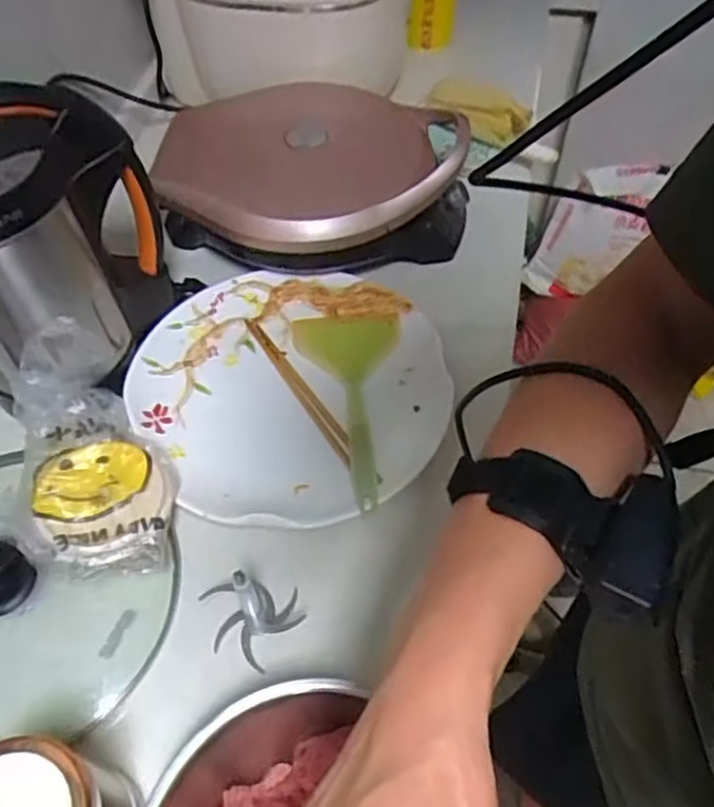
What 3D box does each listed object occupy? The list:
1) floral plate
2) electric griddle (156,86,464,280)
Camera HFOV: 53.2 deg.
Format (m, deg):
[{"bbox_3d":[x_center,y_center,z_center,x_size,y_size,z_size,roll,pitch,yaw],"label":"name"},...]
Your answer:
[{"bbox_3d":[-0.070,-0.017,0.732,0.313,0.025,0.317,-1,54,1],"label":"floral plate"},{"bbox_3d":[-0.060,-0.281,0.880,0.349,0.101,0.297,-15,55,-10],"label":"electric griddle"}]

